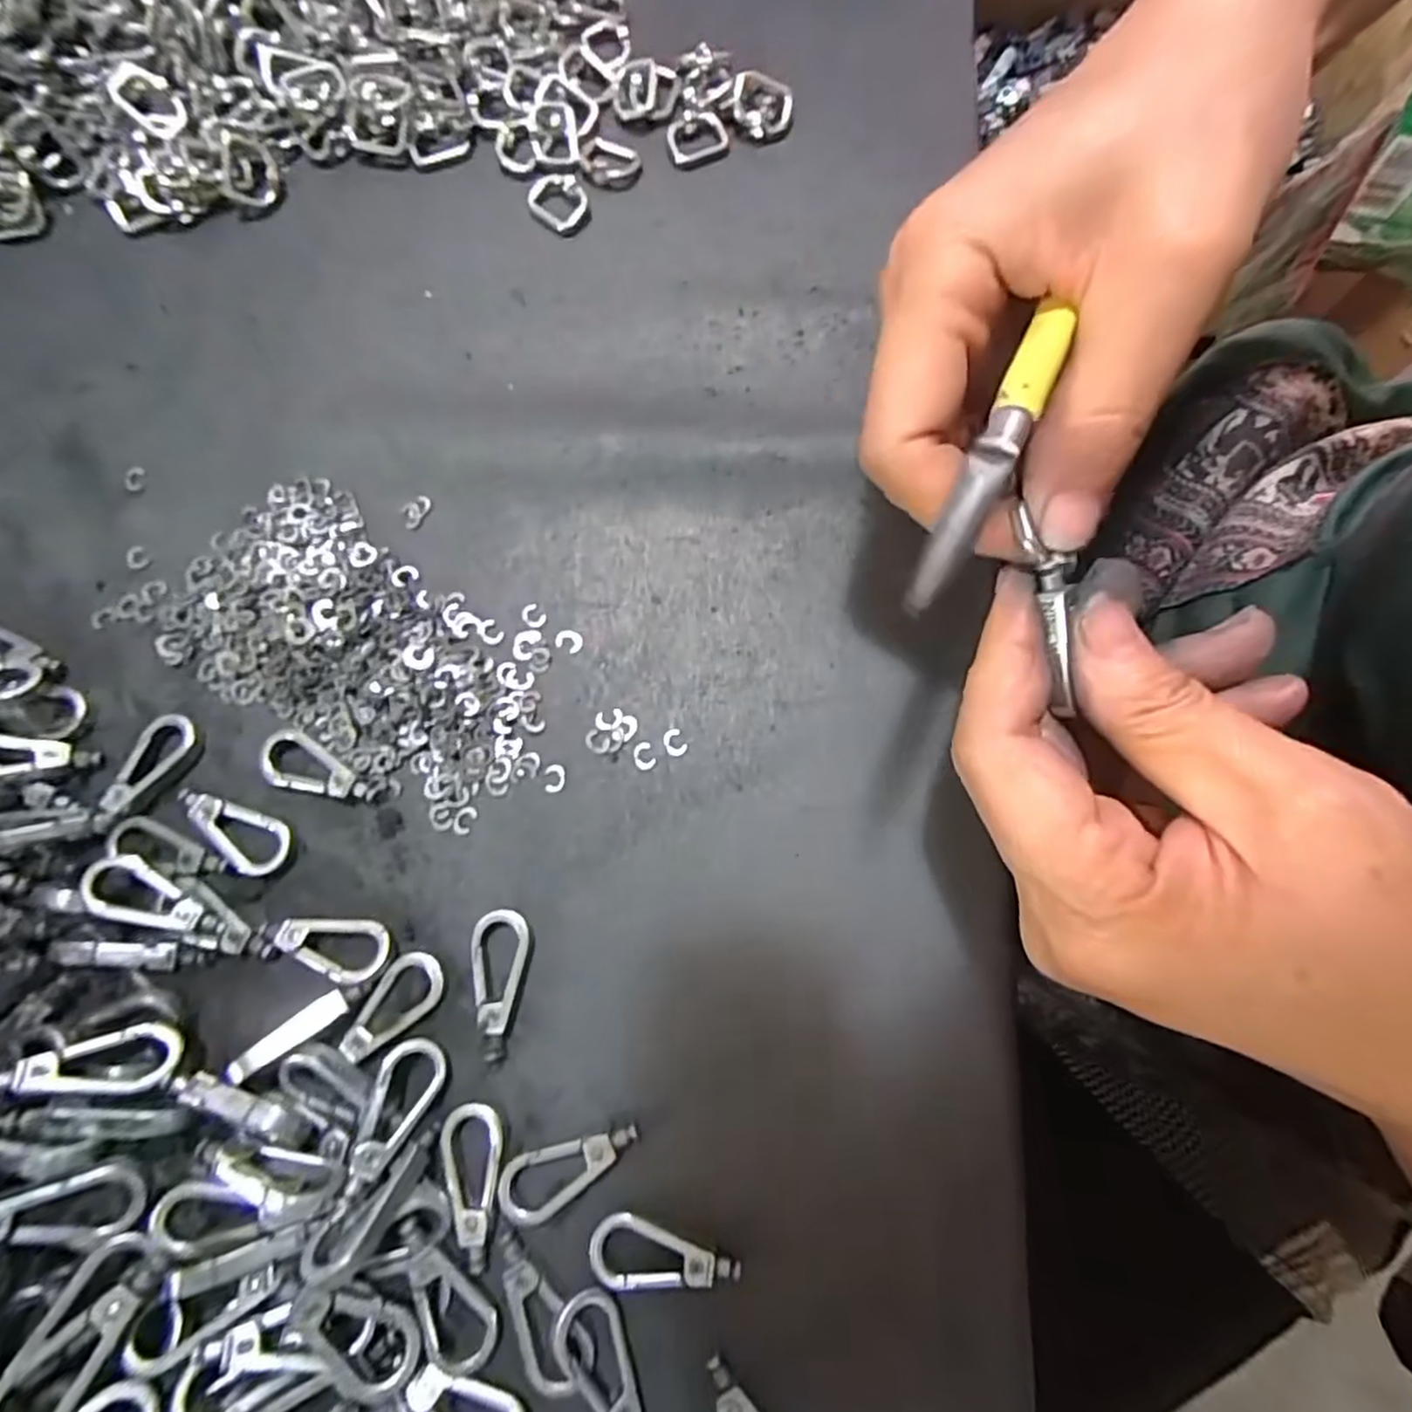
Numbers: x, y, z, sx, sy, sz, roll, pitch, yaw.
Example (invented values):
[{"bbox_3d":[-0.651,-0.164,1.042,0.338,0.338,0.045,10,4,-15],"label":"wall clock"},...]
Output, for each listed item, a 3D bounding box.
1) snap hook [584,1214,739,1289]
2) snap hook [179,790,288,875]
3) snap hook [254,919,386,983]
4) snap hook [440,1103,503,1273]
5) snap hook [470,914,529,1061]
[{"bbox_3d":[-0.010,0.135,0.168,0.037,0.004,0.015,1,77,1],"label":"snap hook"},{"bbox_3d":[-0.136,0.035,0.193,0.036,0.006,0.015,21,78,5],"label":"snap hook"},{"bbox_3d":[-0.104,0.066,0.184,0.037,0.007,0.015,1,77,1],"label":"snap hook"},{"bbox_3d":[-0.060,0.121,0.171,0.016,0.004,0.036,-1,77,0],"label":"snap hook"},{"bbox_3d":[-0.057,0.075,0.184,0.015,0.007,0.037,8,78,2],"label":"snap hook"}]

